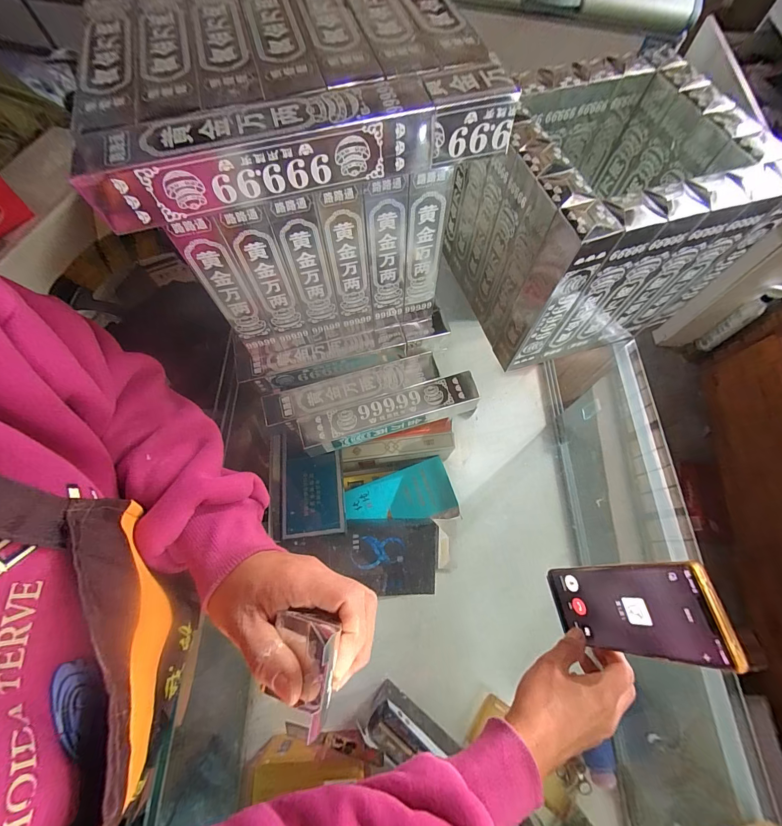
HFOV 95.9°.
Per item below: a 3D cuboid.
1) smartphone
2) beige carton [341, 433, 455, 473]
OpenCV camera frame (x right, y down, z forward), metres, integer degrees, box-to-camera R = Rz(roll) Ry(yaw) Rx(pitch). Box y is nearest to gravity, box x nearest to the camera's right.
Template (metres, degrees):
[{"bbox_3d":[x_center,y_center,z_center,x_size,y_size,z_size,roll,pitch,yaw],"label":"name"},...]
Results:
[{"bbox_3d":[0.213,0.179,0.325,0.010,0.157,0.074,7,66,-24],"label":"smartphone"},{"bbox_3d":[0.012,0.074,0.656,0.199,0.092,0.035,-5,68,-1],"label":"beige carton"}]

